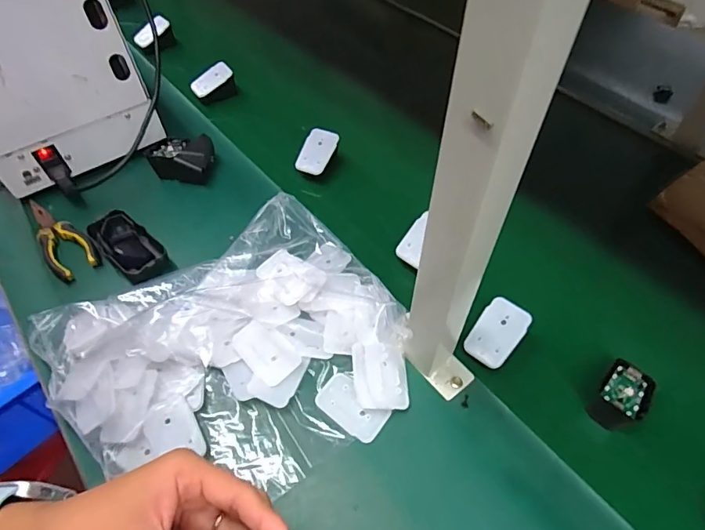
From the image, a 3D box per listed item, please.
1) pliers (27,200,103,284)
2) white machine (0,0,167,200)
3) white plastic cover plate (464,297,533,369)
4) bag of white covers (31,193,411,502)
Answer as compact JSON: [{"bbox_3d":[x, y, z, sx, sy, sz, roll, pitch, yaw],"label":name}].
[{"bbox_3d":[-0.374,-0.034,0.576,0.143,0.024,0.053,36,63,23],"label":"pliers"},{"bbox_3d":[-0.399,-0.260,0.561,0.210,0.256,0.157,-28,59,-18],"label":"white machine"},{"bbox_3d":[0.150,0.070,0.472,0.044,0.008,0.070,35,80,21],"label":"white plastic cover plate"},{"bbox_3d":[-0.121,0.082,0.455,0.333,0.052,0.275,-28,59,-18],"label":"bag of white covers"}]

